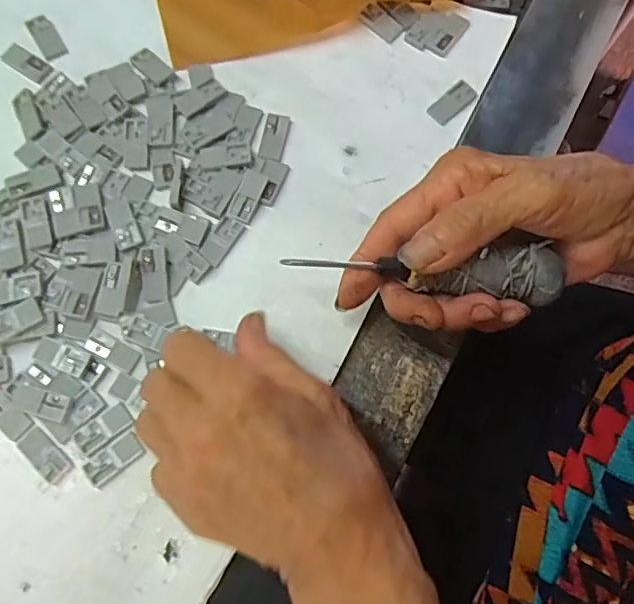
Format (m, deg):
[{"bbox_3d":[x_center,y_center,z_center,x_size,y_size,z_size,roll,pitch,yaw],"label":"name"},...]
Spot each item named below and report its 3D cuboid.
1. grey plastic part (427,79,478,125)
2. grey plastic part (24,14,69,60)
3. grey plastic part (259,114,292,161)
[{"bbox_3d":[0.079,-0.117,0.332,0.029,0.005,0.016,-40,78,-11],"label":"grey plastic part"},{"bbox_3d":[-0.162,-0.160,0.341,0.014,0.004,0.032,-31,76,-9],"label":"grey plastic part"},{"bbox_3d":[-0.025,-0.095,0.325,0.013,0.004,0.029,11,74,3],"label":"grey plastic part"}]

